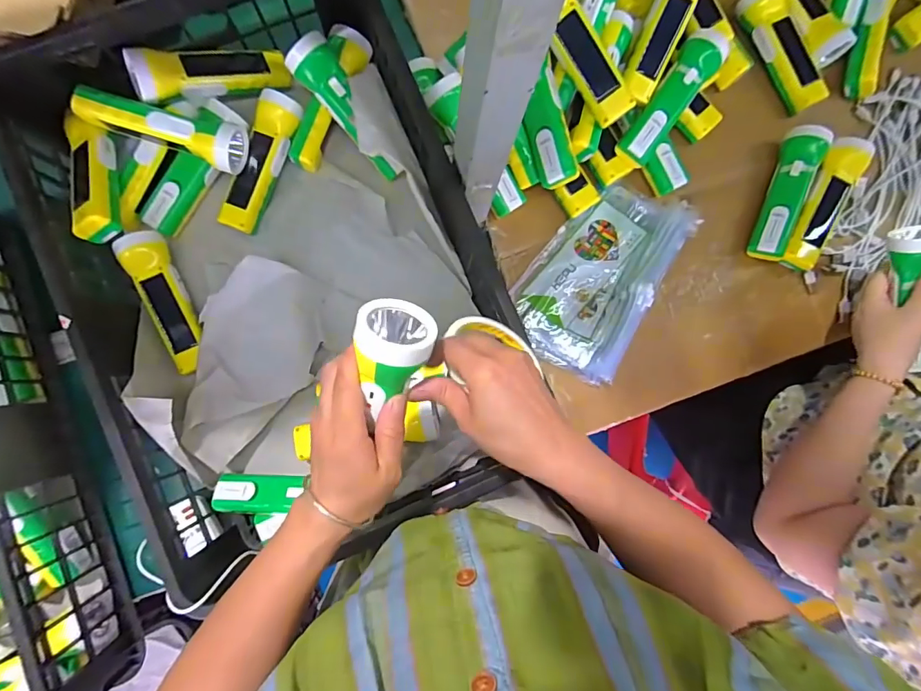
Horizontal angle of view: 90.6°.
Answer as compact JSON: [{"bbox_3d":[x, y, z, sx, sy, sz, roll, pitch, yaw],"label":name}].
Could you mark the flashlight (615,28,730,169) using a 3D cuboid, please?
[{"bbox_3d":[0.258,-0.303,0.562,0.050,0.046,0.181,36,85,0],"label":"flashlight"}]

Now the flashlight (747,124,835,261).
[{"bbox_3d":[0.425,-0.196,0.590,0.053,0.038,0.179,19,85,-2],"label":"flashlight"}]

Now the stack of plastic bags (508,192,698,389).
[{"bbox_3d":[0.177,-0.095,0.575,0.151,0.029,0.248,31,85,-1],"label":"stack of plastic bags"}]

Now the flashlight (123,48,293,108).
[{"bbox_3d":[-0.291,-0.315,0.536,0.164,0.054,0.054,-29,88,-34],"label":"flashlight"}]

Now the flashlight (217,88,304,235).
[{"bbox_3d":[-0.243,-0.220,0.563,0.048,0.055,0.167,21,85,-2],"label":"flashlight"}]

